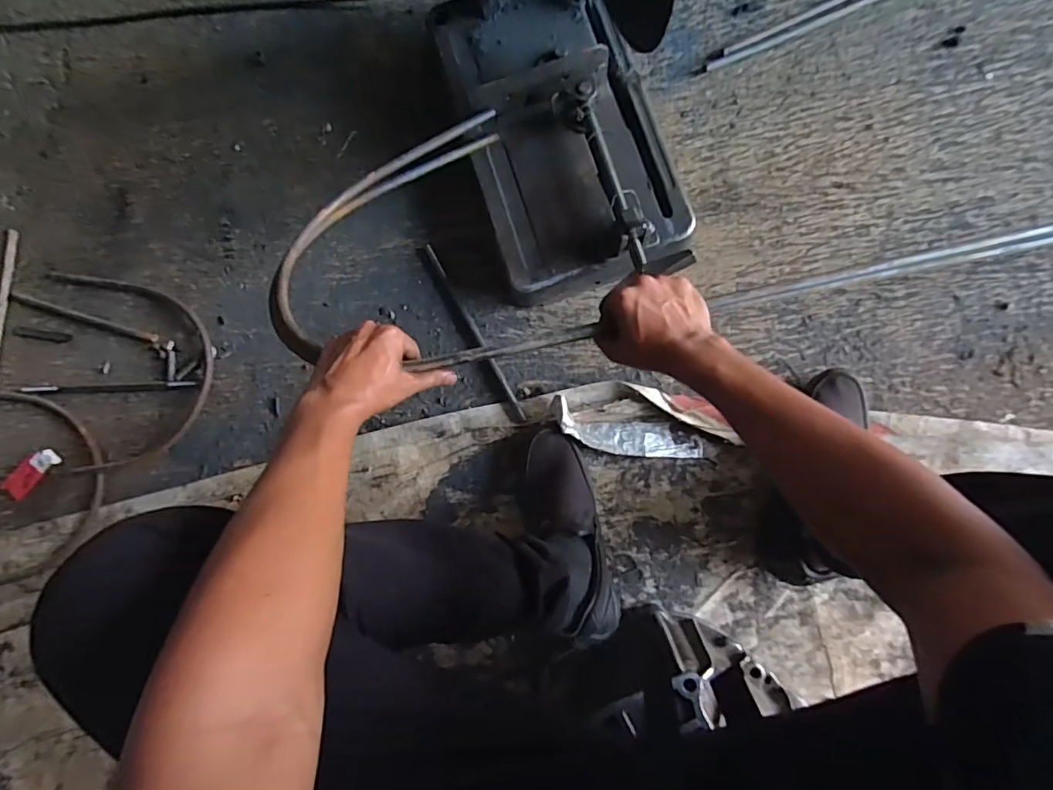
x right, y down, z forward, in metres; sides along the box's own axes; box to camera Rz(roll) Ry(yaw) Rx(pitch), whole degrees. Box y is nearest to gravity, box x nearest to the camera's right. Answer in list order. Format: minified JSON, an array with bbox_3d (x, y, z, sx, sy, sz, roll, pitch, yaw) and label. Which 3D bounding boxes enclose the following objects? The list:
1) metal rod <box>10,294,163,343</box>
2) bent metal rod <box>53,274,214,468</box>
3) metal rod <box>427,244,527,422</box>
[{"bbox_3d":[-0.671,-0.117,0.779,0.260,0.008,0.013,16,86,7],"label":"metal rod"},{"bbox_3d":[-0.571,-0.062,0.748,0.228,0.017,0.312,-15,83,3],"label":"bent metal rod"},{"bbox_3d":[-0.074,-0.091,0.732,0.012,0.014,0.288,-30,82,2],"label":"metal rod"}]

